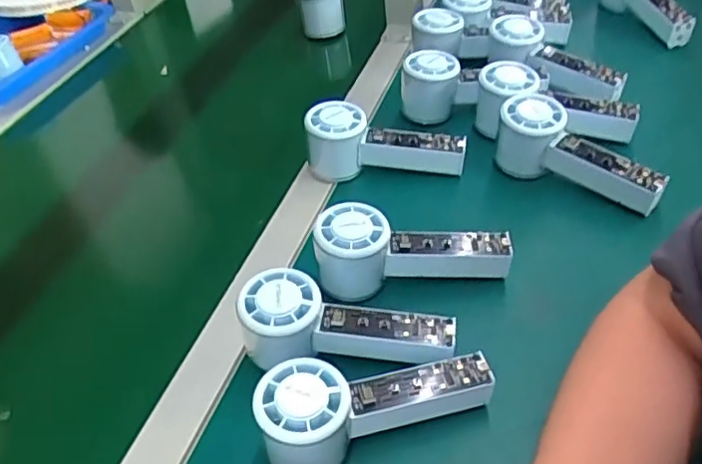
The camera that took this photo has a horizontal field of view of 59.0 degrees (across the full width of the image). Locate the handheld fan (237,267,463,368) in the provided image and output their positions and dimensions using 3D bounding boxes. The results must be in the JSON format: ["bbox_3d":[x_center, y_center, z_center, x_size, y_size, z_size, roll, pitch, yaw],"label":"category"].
[{"bbox_3d":[-0.003,0.066,0.451,0.154,0.060,0.061,-3,45,3],"label":"handheld fan"}]

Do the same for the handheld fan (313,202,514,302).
[{"bbox_3d":[0.050,0.012,0.505,0.156,0.063,0.063,-8,45,-2],"label":"handheld fan"}]

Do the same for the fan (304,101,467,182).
[{"bbox_3d":[0.033,-0.091,0.607,0.152,0.060,0.055,-3,45,4],"label":"fan"}]

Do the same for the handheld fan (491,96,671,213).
[{"bbox_3d":[0.208,-0.071,0.567,0.155,0.062,0.055,28,54,29],"label":"handheld fan"}]

